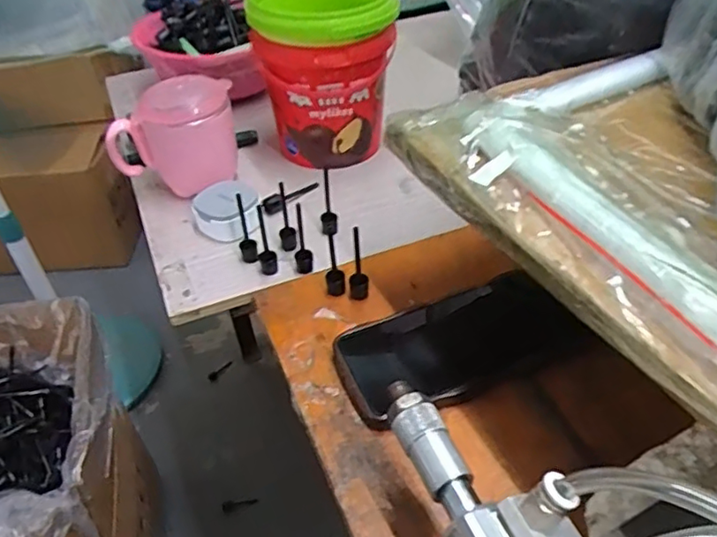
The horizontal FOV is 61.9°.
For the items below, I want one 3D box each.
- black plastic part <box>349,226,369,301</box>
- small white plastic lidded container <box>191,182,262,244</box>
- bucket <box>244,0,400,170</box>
[{"bbox_3d":[0.000,-0.002,0.443,0.014,0.055,0.018,-4,41,-1],"label":"black plastic part"},{"bbox_3d":[-0.115,-0.052,0.525,0.056,0.032,0.062,-16,43,-14],"label":"small white plastic lidded container"},{"bbox_3d":[-0.036,-0.192,0.585,0.118,0.150,0.128,-2,41,2],"label":"bucket"}]

